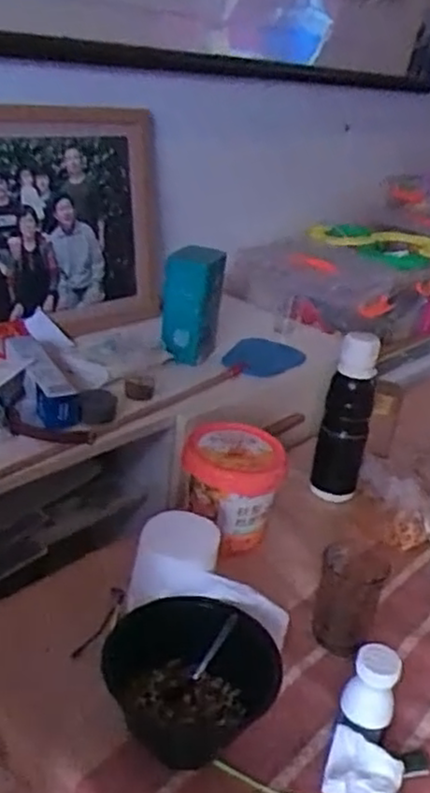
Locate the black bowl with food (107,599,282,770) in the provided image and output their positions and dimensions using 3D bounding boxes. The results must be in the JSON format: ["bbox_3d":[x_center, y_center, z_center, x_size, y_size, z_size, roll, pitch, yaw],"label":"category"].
[{"bbox_3d":[-0.019,0.279,0.717,0.169,0.075,0.138,-5,28,-23],"label":"black bowl with food"}]

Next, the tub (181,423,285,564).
[{"bbox_3d":[0.022,0.121,0.970,0.128,0.133,0.140,6,26,-3],"label":"tub"}]

